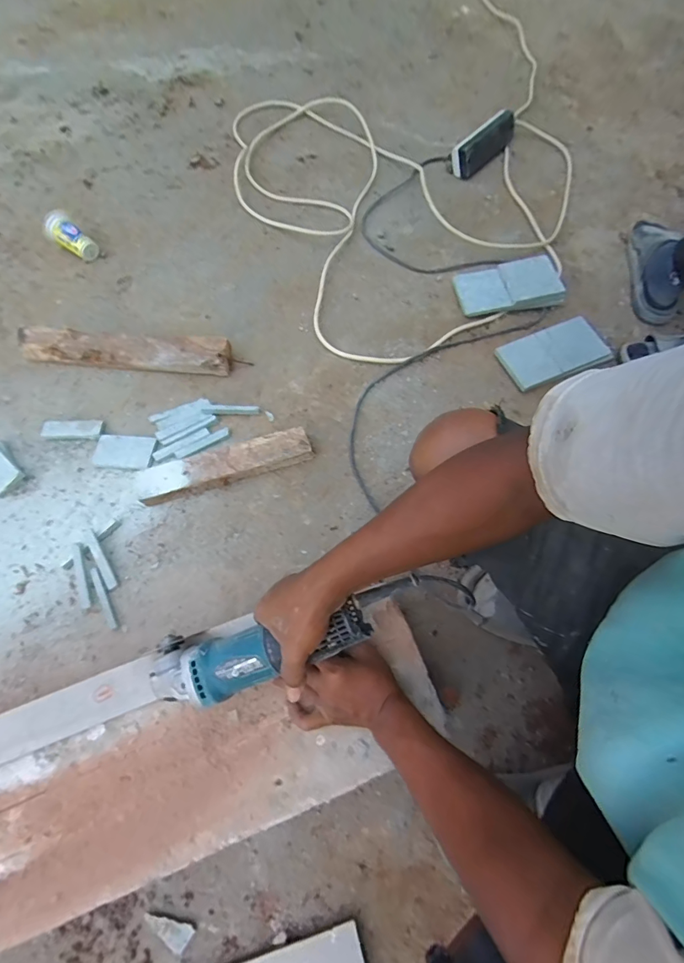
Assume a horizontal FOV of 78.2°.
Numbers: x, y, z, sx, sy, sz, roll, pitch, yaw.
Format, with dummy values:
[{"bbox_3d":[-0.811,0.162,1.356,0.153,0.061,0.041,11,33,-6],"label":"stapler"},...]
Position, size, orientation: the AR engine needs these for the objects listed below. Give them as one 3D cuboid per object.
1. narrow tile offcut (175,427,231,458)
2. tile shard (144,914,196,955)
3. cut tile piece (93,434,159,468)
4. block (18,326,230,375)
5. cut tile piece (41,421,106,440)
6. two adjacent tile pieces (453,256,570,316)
[{"bbox_3d":[-0.243,-0.069,0.734,0.099,0.005,0.017,-28,70,-12],"label":"narrow tile offcut"},{"bbox_3d":[-0.203,0.524,0.498,0.058,0.007,0.026,32,71,12],"label":"tile shard"},{"bbox_3d":[-0.373,-0.053,0.725,0.109,0.014,0.058,5,67,2],"label":"cut tile piece"},{"bbox_3d":[-0.408,-0.245,0.786,0.403,0.053,0.056,6,67,2],"label":"block"},{"bbox_3d":[-0.469,-0.089,0.737,0.100,0.015,0.032,-1,67,-1],"label":"cut tile piece"},{"bbox_3d":[0.335,-0.394,0.846,0.195,0.022,0.125,-12,67,6],"label":"two adjacent tile pieces"}]

